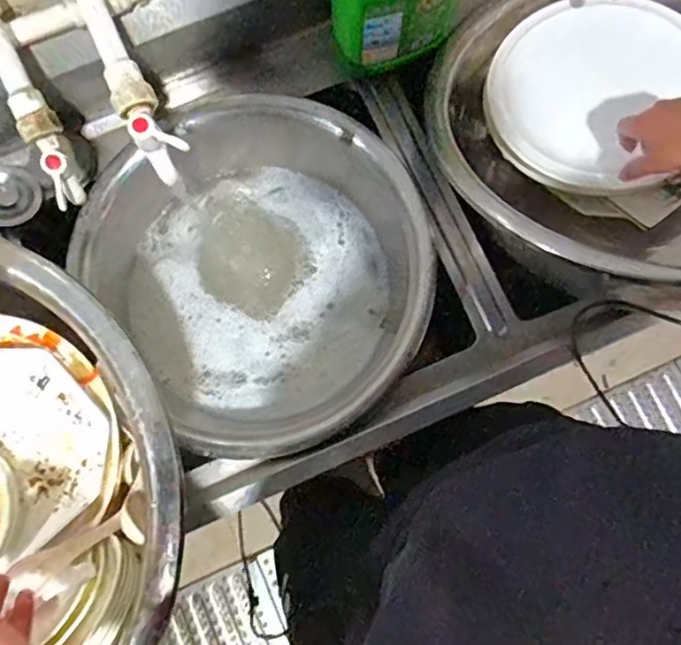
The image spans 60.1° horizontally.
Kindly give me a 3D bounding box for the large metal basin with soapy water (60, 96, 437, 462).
[{"bbox_3d":[-0.086,-0.072,0.794,0.396,0.127,0.449,-30,79,-6],"label":"large metal basin with soapy water"}]

